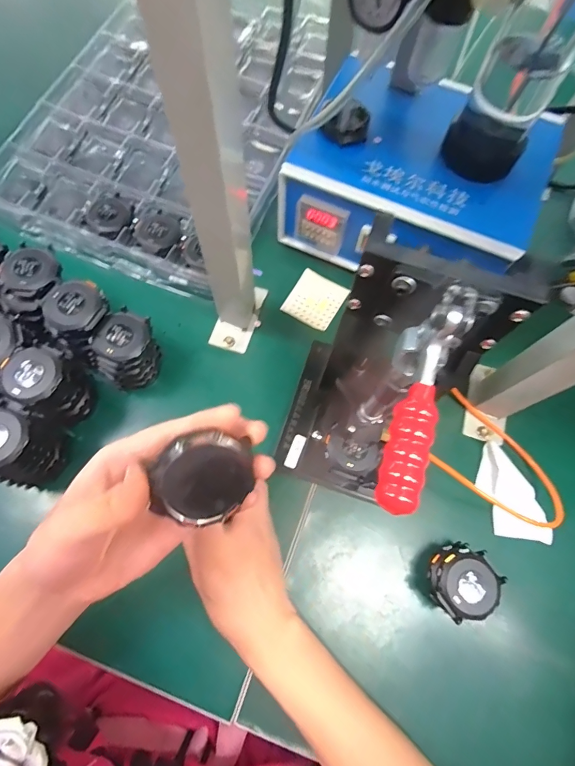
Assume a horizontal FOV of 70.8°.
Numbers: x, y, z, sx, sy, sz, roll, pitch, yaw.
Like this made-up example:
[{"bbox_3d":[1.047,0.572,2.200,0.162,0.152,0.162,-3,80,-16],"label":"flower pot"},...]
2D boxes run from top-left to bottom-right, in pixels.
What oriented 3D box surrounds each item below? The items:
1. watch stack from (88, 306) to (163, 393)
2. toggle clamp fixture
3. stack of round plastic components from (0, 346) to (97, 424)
[{"bbox_3d":[-0.147,-0.026,0.383,0.046,0.068,0.060,35,73,10],"label":"watch stack"},{"bbox_3d":[0.057,0.004,0.286,0.112,0.205,0.155,29,72,8],"label":"toggle clamp fixture"},{"bbox_3d":[-0.207,0.005,0.356,0.052,0.070,0.054,24,72,6],"label":"stack of round plastic components"}]

